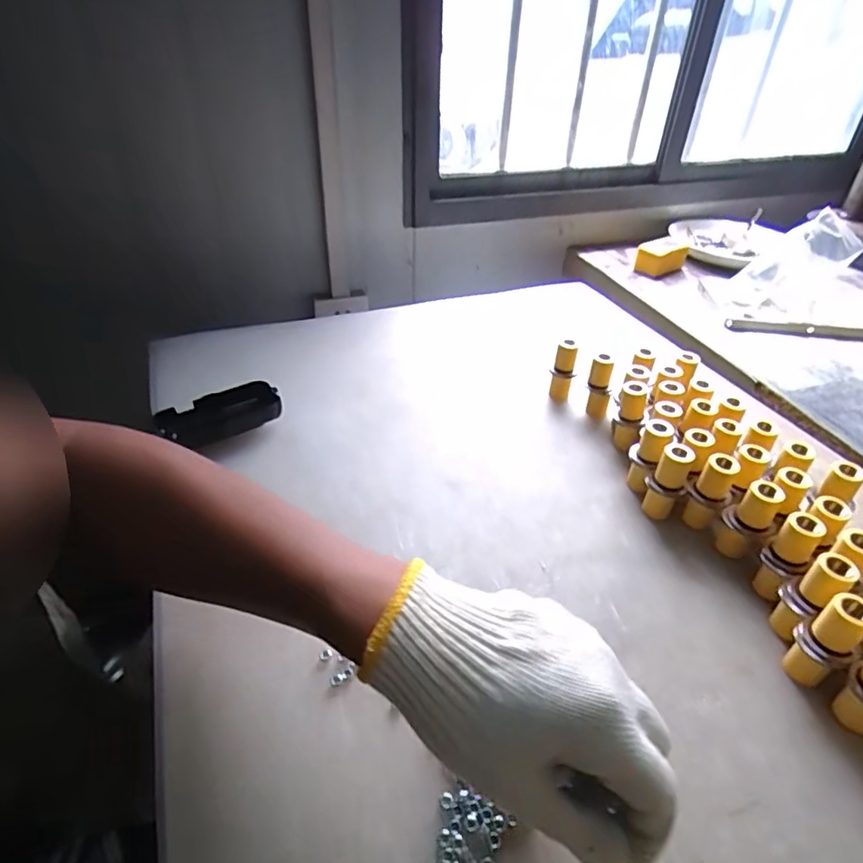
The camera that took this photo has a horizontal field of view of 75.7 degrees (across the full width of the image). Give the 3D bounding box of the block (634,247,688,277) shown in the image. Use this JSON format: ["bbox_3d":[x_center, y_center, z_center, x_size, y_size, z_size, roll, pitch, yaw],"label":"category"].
[{"bbox_3d":[0.360,-0.265,0.868,0.077,0.036,0.026,-6,38,-8],"label":"block"}]

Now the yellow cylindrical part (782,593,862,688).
[{"bbox_3d":[0.232,0.124,0.329,0.020,0.066,0.025,-18,42,-25],"label":"yellow cylindrical part"}]

